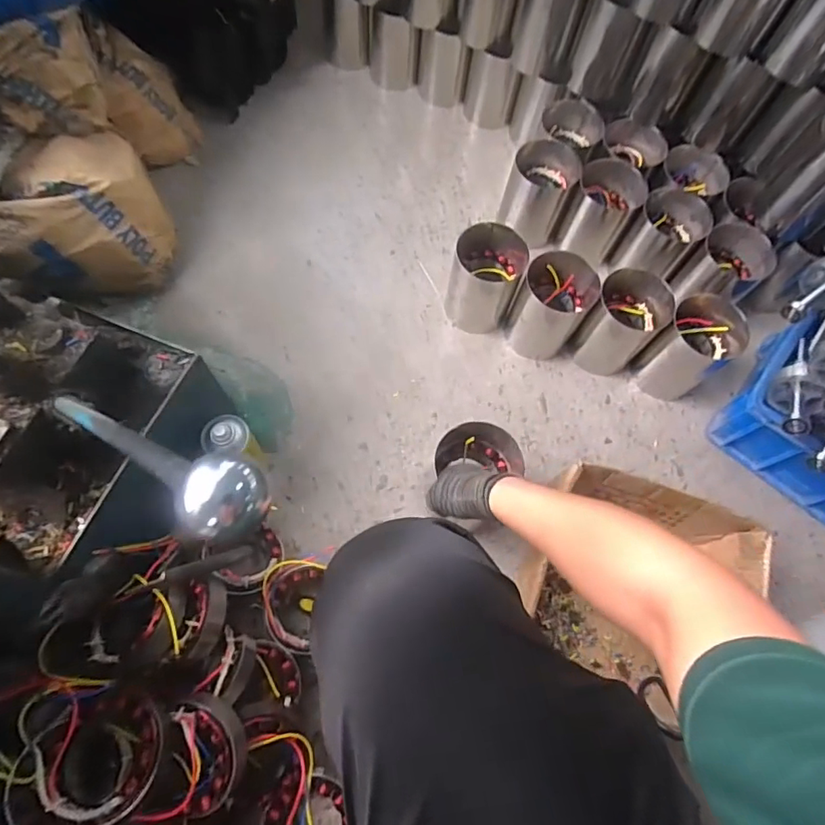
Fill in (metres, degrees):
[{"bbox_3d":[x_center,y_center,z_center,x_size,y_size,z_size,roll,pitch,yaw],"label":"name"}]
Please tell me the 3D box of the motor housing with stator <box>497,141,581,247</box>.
[{"bbox_3d":[0.245,-0.424,1.022,0.123,0.164,0.105,11,70,2],"label":"motor housing with stator"}]

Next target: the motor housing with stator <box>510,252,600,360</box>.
[{"bbox_3d":[0.238,-0.180,0.917,0.117,0.154,0.116,31,71,9],"label":"motor housing with stator"}]

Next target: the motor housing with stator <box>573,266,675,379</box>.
[{"bbox_3d":[0.365,-0.158,0.919,0.117,0.152,0.121,40,73,12],"label":"motor housing with stator"}]

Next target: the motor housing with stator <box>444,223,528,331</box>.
[{"bbox_3d":[0.128,-0.235,0.932,0.118,0.156,0.127,21,70,6],"label":"motor housing with stator"}]

